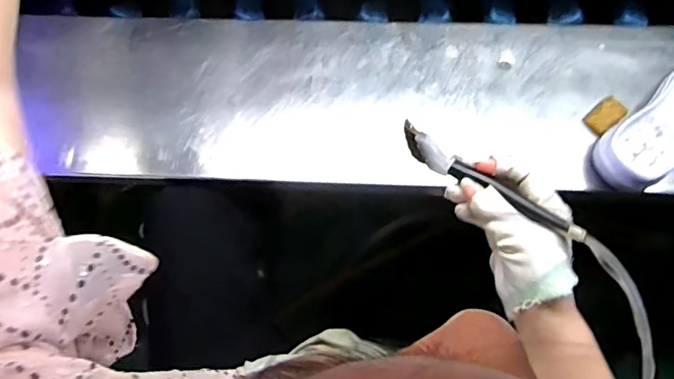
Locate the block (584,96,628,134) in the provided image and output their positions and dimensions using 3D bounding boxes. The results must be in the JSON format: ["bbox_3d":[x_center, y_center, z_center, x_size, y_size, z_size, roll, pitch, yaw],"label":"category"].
[{"bbox_3d":[0.349,-0.097,0.664,0.048,0.015,0.032,-36,76,-10],"label":"block"}]

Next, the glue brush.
[{"bbox_3d":[0.120,-0.005,0.406,0.160,0.025,0.016,32,78,22],"label":"glue brush"}]

